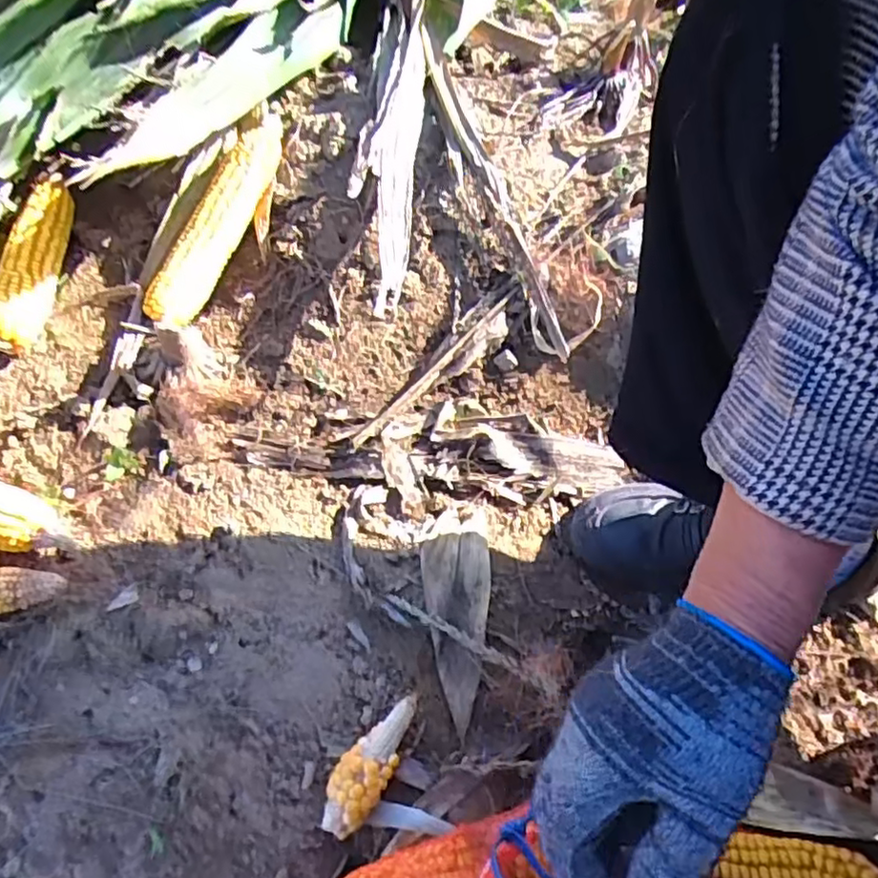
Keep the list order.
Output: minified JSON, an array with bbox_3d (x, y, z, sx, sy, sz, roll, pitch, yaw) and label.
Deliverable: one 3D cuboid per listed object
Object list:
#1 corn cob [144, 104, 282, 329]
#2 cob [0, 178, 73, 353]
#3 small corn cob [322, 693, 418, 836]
[{"bbox_3d":[-0.219,-0.226,0.672,0.063,0.045,0.252,23,82,9],"label":"corn cob"},{"bbox_3d":[-0.399,-0.175,0.661,0.045,0.059,0.208,0,60,-4],"label":"cob"},{"bbox_3d":[-0.049,0.233,0.482,0.036,0.033,0.099,27,64,11],"label":"small corn cob"}]

